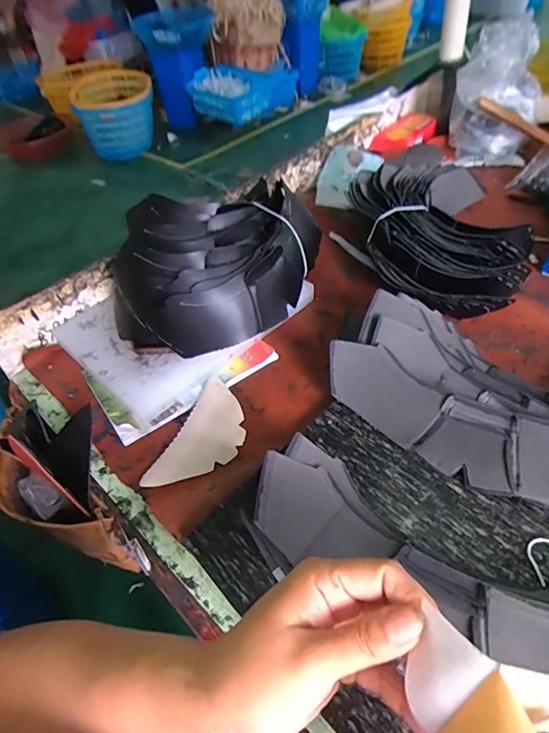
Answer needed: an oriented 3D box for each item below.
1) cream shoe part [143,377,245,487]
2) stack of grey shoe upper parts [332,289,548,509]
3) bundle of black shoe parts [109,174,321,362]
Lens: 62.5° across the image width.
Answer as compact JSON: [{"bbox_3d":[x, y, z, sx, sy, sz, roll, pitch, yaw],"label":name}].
[{"bbox_3d":[-0.074,0.077,0.499,0.074,0.012,0.146,15,51,20],"label":"cream shoe part"},{"bbox_3d":[0.220,0.044,0.431,0.146,0.089,0.333,-38,54,-26],"label":"stack of grey shoe upper parts"},{"bbox_3d":[-0.077,-0.137,0.589,0.238,0.101,0.233,-3,48,3],"label":"bundle of black shoe parts"}]

